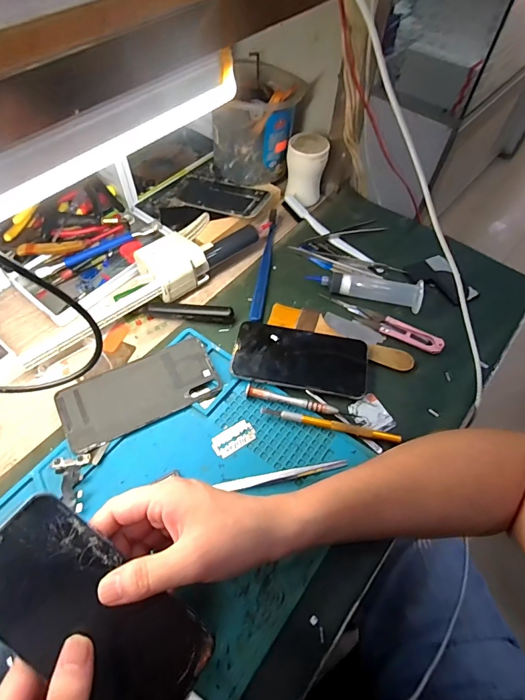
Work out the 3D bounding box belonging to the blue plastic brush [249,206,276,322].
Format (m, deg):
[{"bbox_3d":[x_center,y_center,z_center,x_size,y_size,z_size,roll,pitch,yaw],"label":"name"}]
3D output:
[{"bbox_3d":[0.004,-0.109,0.510,0.015,0.016,0.187,8,58,3],"label":"blue plastic brush"}]

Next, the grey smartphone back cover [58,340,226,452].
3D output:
[{"bbox_3d":[-0.122,0.041,0.404,0.151,0.006,0.069,-24,71,-16],"label":"grey smartphone back cover"}]

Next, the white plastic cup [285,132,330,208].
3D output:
[{"bbox_3d":[0.060,-0.246,0.557,0.053,0.080,0.049,8,58,3],"label":"white plastic cup"}]

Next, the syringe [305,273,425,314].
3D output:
[{"bbox_3d":[0.126,-0.080,0.484,0.129,0.024,0.039,14,59,7],"label":"syringe"}]

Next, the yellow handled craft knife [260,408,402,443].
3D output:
[{"bbox_3d":[0.065,0.073,0.392,0.134,0.011,0.009,12,58,6],"label":"yellow handled craft knife"}]

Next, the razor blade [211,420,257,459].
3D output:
[{"bbox_3d":[-0.028,0.085,0.388,0.042,0.004,0.025,-27,63,-17],"label":"razor blade"}]

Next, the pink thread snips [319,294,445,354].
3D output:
[{"bbox_3d":[0.138,-0.036,0.463,0.143,0.009,0.028,30,62,16],"label":"pink thread snips"}]

